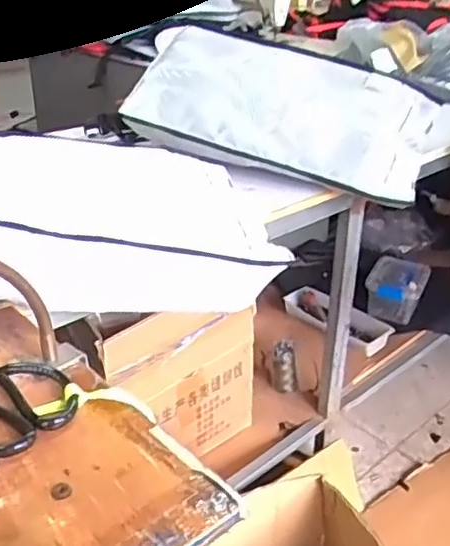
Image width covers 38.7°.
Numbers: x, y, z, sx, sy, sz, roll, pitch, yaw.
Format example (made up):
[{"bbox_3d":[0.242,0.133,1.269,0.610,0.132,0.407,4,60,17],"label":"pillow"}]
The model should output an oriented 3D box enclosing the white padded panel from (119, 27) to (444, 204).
[{"bbox_3d":[0.111,-0.307,1.186,0.532,0.059,0.308,20,55,6],"label":"white padded panel"}]

